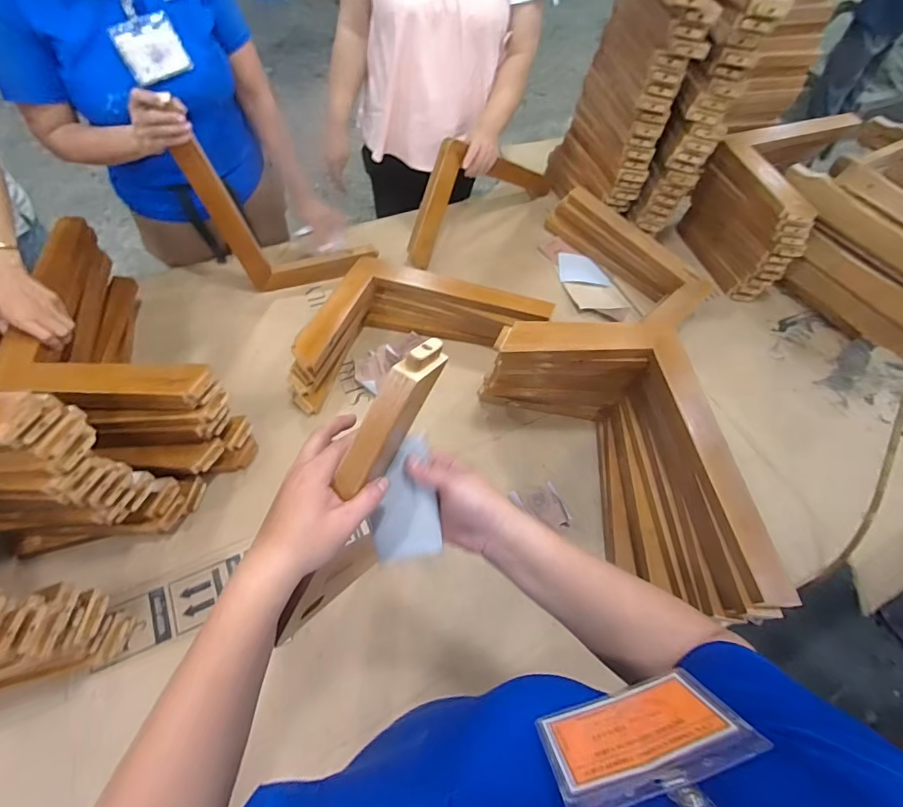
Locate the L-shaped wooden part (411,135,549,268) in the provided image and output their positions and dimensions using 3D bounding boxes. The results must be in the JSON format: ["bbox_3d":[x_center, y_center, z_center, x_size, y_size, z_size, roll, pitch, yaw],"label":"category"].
[{"bbox_3d":[0.079,-0.563,1.184,0.527,0.256,0.088,-39,69,-23],"label":"L-shaped wooden part"}]

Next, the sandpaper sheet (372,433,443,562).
[{"bbox_3d":[-0.047,0.091,0.441,0.064,0.007,0.113,-8,89,5],"label":"sandpaper sheet"}]

